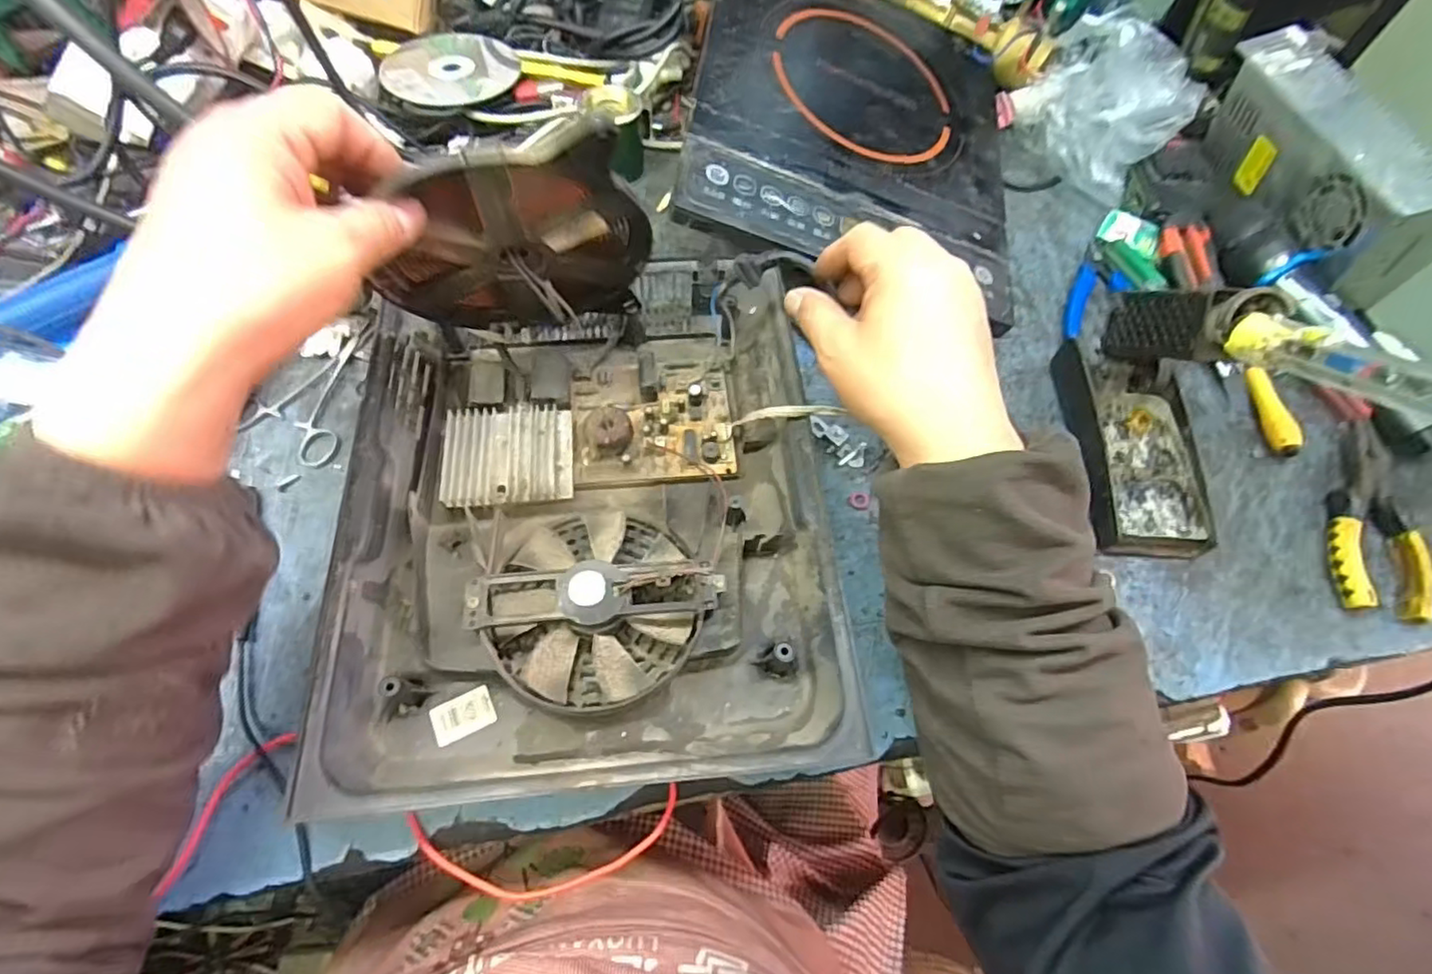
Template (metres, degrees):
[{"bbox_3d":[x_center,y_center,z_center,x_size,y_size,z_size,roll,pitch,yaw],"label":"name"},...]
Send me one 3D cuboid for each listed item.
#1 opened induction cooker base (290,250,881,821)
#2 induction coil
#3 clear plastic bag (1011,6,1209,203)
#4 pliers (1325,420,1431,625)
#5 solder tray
[{"bbox_3d":[-0.075,0.006,0.396,0.274,0.044,0.333,-3,62,-6],"label":"opened induction cooker base"},{"bbox_3d":[-0.114,-0.132,0.371,0.150,0.171,0.013,-14,80,3],"label":"induction coil"},{"bbox_3d":[0.340,-0.341,0.560,0.065,0.113,0.134,-28,67,-18],"label":"clear plastic bag"},{"bbox_3d":[0.447,0.018,0.434,0.058,0.016,0.157,22,62,8],"label":"pliers"},{"bbox_3d":[0.289,-0.031,0.445,0.076,0.032,0.159,4,61,-2],"label":"solder tray"}]

